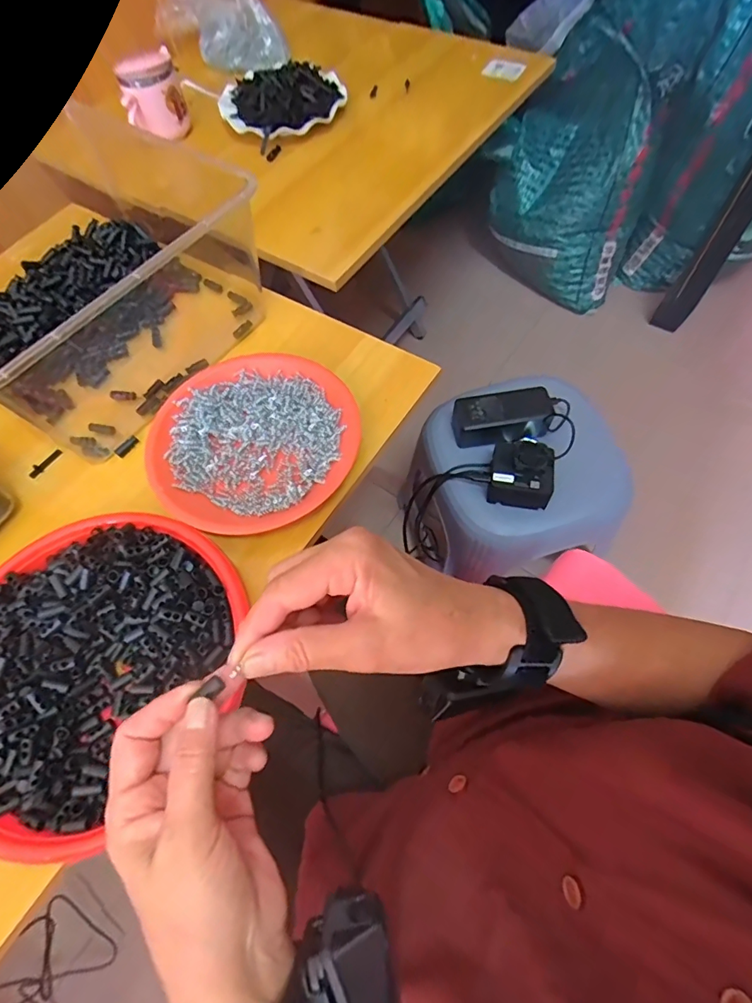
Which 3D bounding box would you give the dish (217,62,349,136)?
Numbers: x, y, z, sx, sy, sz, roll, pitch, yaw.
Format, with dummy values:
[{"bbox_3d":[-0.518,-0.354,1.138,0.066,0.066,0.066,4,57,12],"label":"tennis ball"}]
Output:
[{"bbox_3d":[-0.138,-0.593,0.716,0.185,0.062,0.142,-11,64,-3],"label":"dish"}]

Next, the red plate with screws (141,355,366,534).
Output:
[{"bbox_3d":[-0.114,-0.058,0.457,0.186,0.026,0.185,-1,63,2],"label":"red plate with screws"}]

